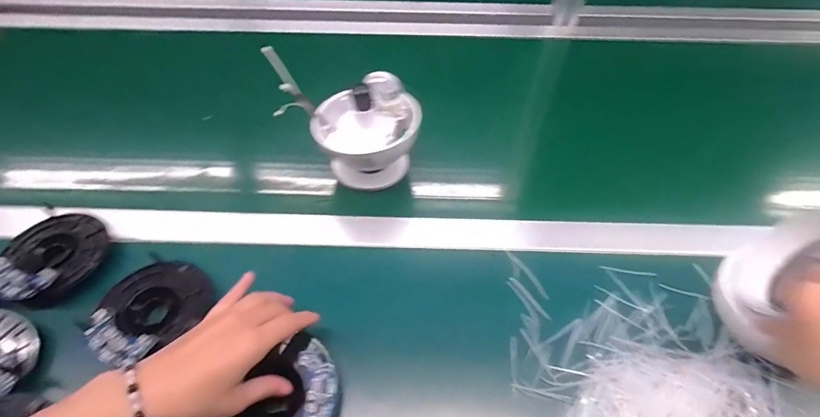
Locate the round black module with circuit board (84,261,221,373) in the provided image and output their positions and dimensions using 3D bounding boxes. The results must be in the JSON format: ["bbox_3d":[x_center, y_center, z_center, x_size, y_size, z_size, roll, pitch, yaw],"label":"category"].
[{"bbox_3d":[-0.242,0.091,0.366,0.089,0.024,0.099,27,57,21],"label":"round black module with circuit board"}]

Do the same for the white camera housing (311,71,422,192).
[{"bbox_3d":[-0.049,-0.086,0.470,0.114,0.116,0.102,-25,55,-17],"label":"white camera housing"}]

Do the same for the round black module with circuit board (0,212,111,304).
[{"bbox_3d":[-0.366,0.042,0.396,0.100,0.023,0.095,1,52,-1],"label":"round black module with circuit board"}]

